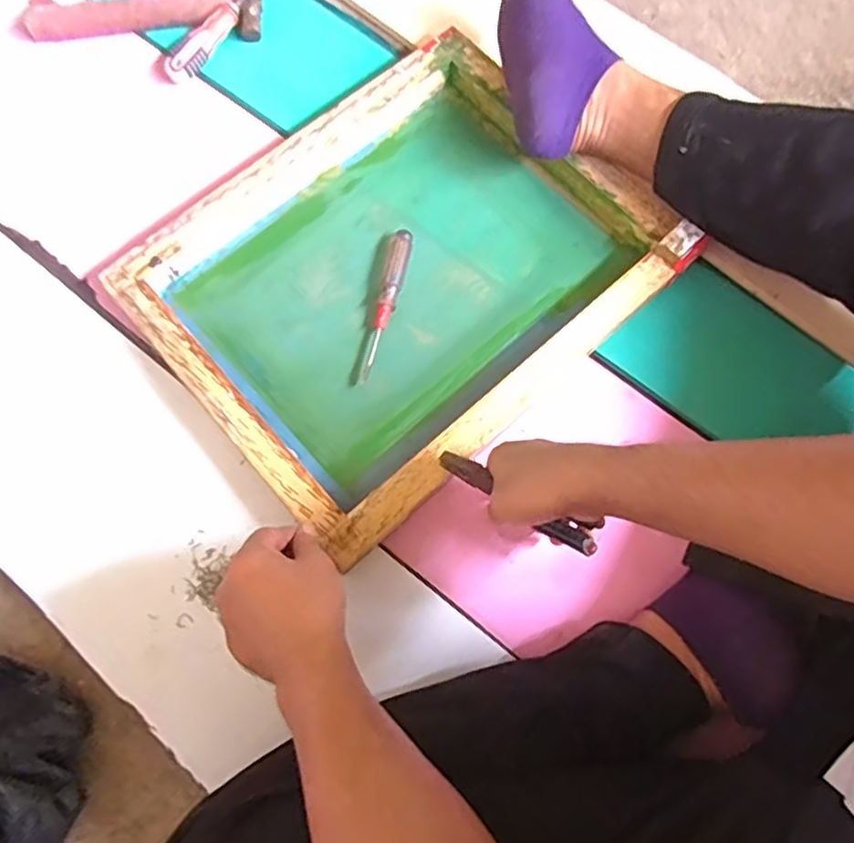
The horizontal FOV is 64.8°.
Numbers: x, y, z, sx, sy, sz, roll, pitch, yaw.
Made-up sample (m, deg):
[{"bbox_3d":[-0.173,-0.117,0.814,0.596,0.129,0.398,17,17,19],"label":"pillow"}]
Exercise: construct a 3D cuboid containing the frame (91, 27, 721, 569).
[{"bbox_3d":[-0.027,-0.147,0.661,0.447,0.047,0.365,-41,79,-10],"label":"frame"}]

